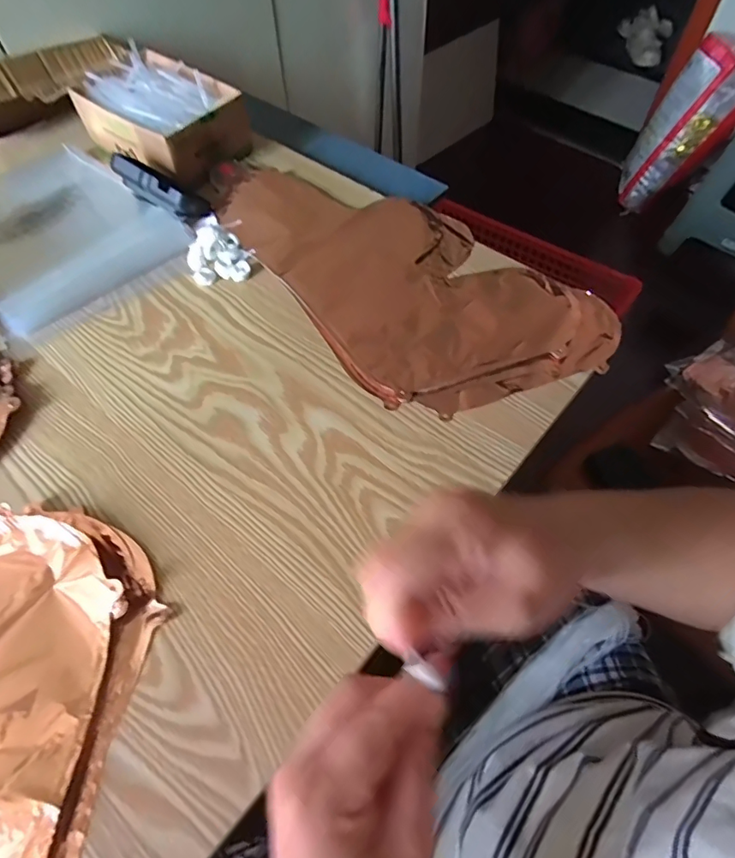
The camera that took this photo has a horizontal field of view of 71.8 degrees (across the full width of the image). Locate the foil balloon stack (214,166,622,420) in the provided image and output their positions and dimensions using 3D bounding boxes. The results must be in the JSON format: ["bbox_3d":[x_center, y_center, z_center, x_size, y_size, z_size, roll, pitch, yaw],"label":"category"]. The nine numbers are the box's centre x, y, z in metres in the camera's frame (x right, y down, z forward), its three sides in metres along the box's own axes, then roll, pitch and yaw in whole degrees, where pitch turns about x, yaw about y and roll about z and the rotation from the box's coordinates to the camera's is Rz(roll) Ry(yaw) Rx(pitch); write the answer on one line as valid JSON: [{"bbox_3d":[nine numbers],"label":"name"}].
[{"bbox_3d":[0.027,-0.174,0.535,0.225,0.019,0.421,-32,62,-19],"label":"foil balloon stack"}]

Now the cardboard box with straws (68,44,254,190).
[{"bbox_3d":[-0.254,-0.394,0.635,0.199,0.069,0.134,34,63,21],"label":"cardboard box with straws"}]

